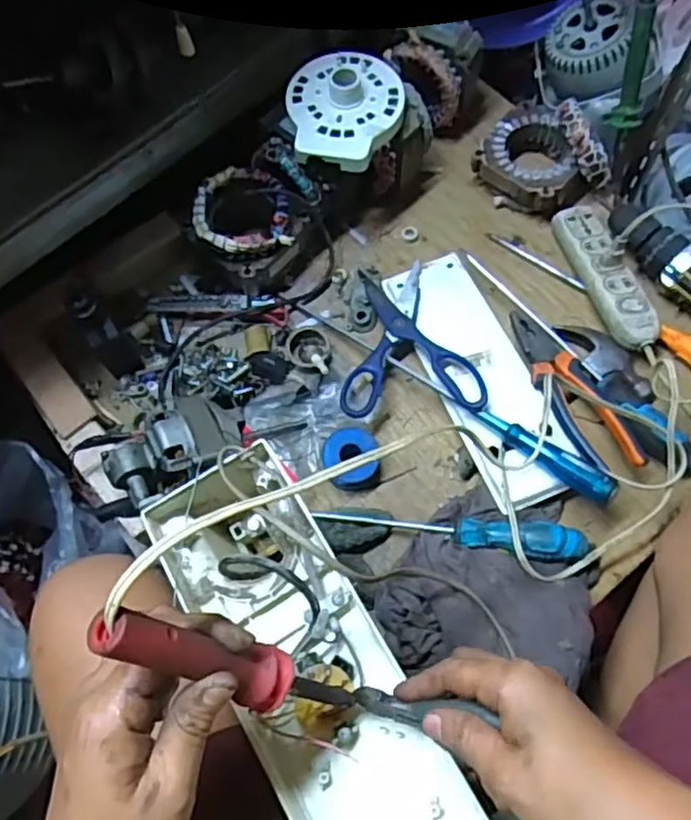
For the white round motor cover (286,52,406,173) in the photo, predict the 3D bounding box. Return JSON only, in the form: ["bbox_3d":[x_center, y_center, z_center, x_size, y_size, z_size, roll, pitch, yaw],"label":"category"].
[{"bbox_3d":[0.000,-0.300,0.656,0.112,0.031,0.124,1,68,3],"label":"white round motor cover"}]

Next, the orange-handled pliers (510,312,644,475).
[{"bbox_3d":[0.210,-0.022,0.622,0.058,0.034,0.185,-26,69,-8],"label":"orange-handled pliers"}]

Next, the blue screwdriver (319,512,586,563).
[{"bbox_3d":[0.091,0.107,0.588,0.234,0.025,0.029,4,67,19],"label":"blue screwdriver"}]

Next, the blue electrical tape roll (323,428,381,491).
[{"bbox_3d":[0.006,0.045,0.624,0.053,0.027,0.052,-1,68,2],"label":"blue electrical tape roll"}]

